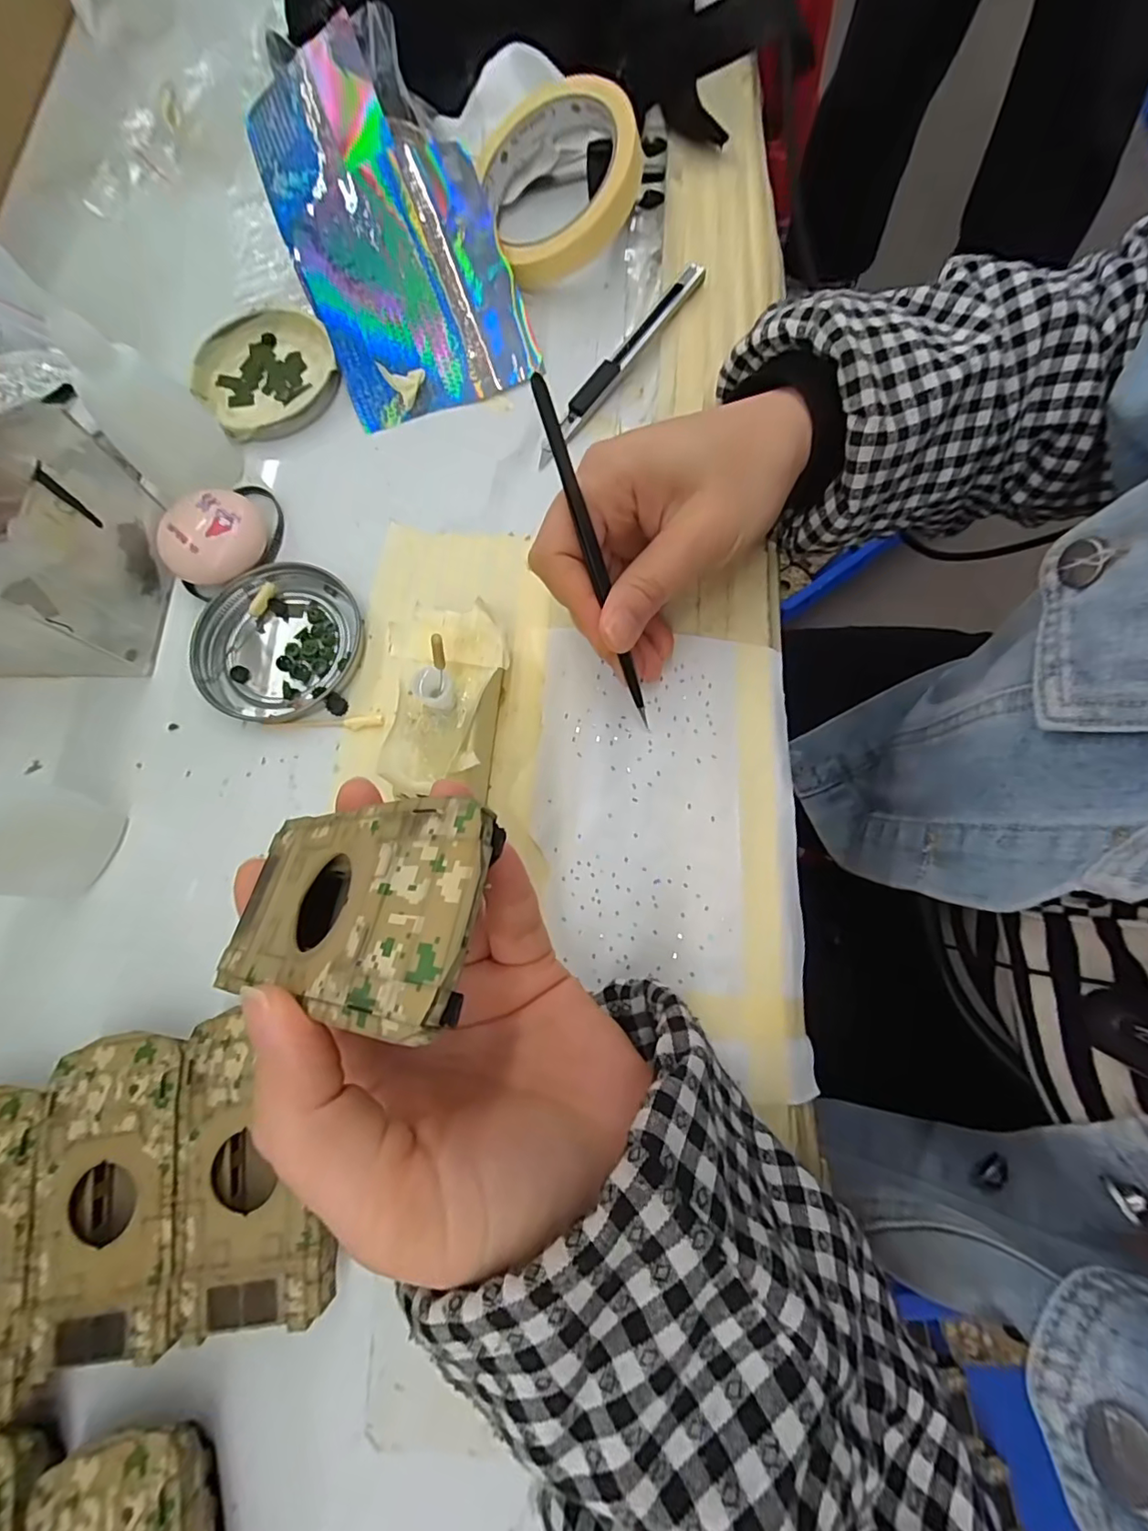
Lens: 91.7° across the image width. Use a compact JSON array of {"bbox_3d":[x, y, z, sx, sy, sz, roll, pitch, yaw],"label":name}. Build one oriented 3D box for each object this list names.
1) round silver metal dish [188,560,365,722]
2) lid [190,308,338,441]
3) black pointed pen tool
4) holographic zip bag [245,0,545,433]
[{"bbox_3d":[-0.141,-0.059,0.264,0.077,0.011,0.073,-1,74,5],"label":"round silver metal dish"},{"bbox_3d":[-0.167,-0.215,0.305,0.075,0.010,0.076,-1,74,5],"label":"lid"},{"bbox_3d":[0.009,-0.074,0.213,0.006,0.008,0.130,-25,118,-6],"label":"black pointed pen tool"},{"bbox_3d":[-0.097,-0.278,0.287,0.102,0.029,0.183,-23,94,2],"label":"holographic zip bag"}]

